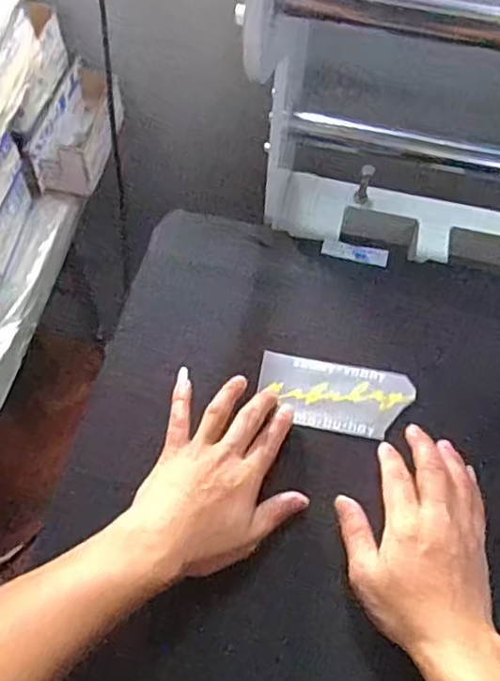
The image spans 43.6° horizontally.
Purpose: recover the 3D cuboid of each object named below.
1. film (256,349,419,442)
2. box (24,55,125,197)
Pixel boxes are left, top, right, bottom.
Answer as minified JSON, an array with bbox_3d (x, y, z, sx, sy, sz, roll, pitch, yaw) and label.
[{"bbox_3d":[0.079,0.050,0.575,0.138,0.009,0.071,9,60,2],"label":"film"},{"bbox_3d":[-0.225,-0.284,0.844,0.075,0.073,0.186,13,60,5],"label":"box"}]

